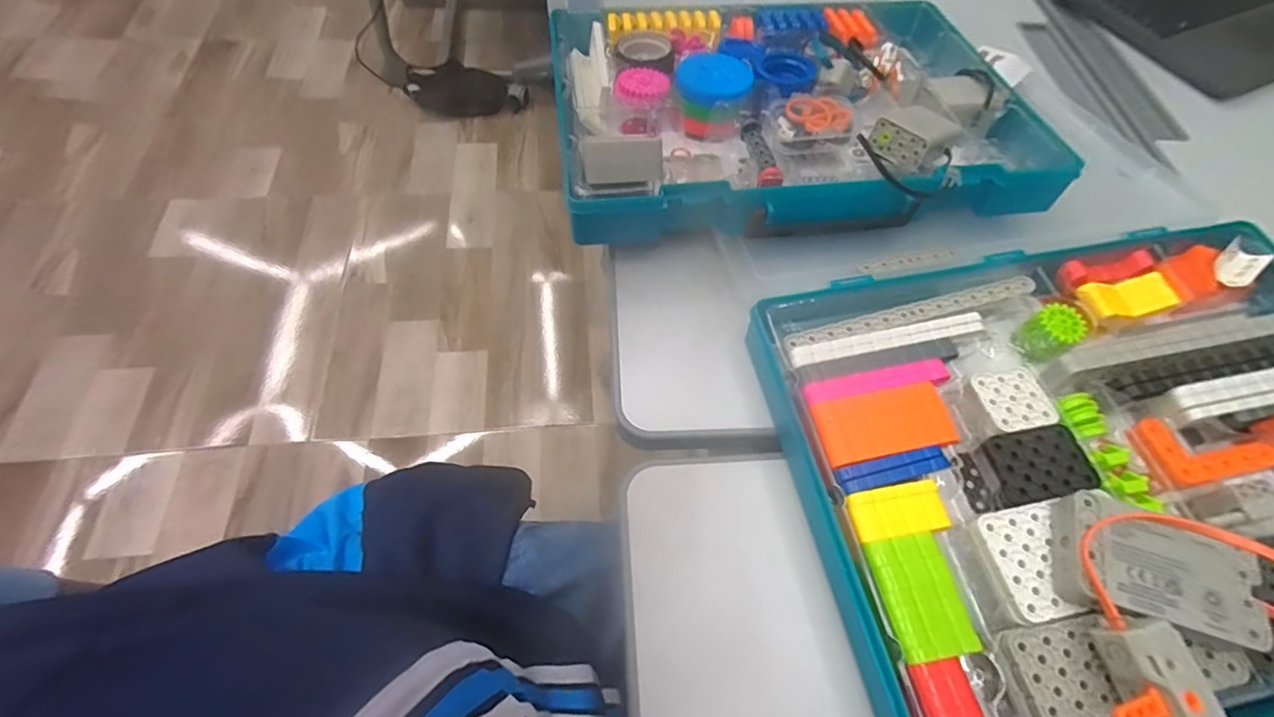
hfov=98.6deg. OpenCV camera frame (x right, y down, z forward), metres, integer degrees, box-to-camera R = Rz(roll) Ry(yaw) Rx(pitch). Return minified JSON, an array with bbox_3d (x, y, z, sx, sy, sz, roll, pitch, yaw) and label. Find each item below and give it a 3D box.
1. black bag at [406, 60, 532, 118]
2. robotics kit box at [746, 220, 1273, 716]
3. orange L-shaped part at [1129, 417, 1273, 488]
[{"bbox_3d":[-0.433,-0.685,1.402,0.304,0.059,0.134,0,60,-4],"label":"black bag"},{"bbox_3d":[0.271,0.048,0.308,0.368,0.058,0.262,-6,61,-7],"label":"robotics kit box"},{"bbox_3d":[0.313,0.046,0.300,0.068,0.005,0.037,-9,61,-9],"label":"orange L-shaped part"}]

